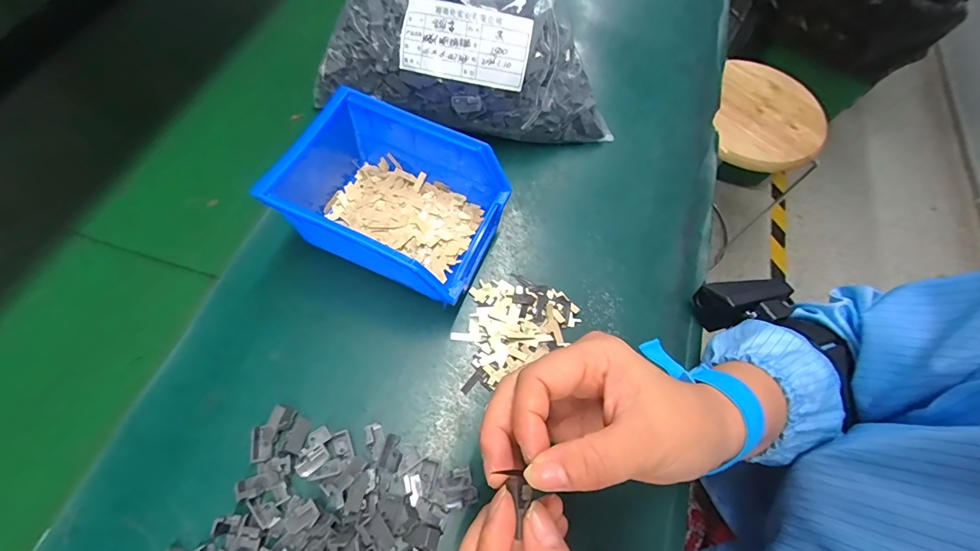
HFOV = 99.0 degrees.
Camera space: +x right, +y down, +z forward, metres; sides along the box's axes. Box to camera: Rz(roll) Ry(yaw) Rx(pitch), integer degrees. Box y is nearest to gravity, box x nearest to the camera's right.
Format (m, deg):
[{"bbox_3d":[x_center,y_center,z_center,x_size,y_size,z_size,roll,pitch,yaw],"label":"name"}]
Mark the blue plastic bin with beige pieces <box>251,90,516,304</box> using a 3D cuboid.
[{"bbox_3d":[-0.078,-0.050,0.311,0.159,0.079,0.114,24,64,4],"label":"blue plastic bin with beige pieces"}]

